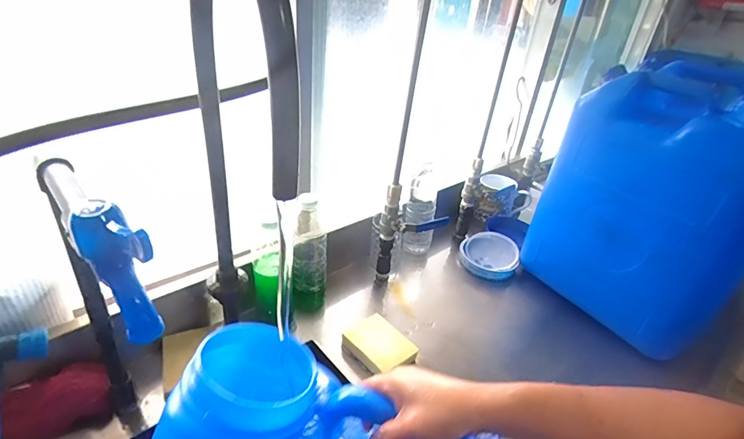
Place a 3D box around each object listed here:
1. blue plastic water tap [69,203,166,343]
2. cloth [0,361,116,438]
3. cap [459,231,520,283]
[{"bbox_3d":[-0.147,0.033,0.251,0.027,0.082,0.030,-3,18,41],"label":"blue plastic water tap"},{"bbox_3d":[-0.387,0.226,0.516,0.112,0.079,0.051,-12,35,-29],"label":"cloth"},{"bbox_3d":[0.246,0.073,0.879,0.116,0.048,0.118,5,30,-3],"label":"cap"}]

